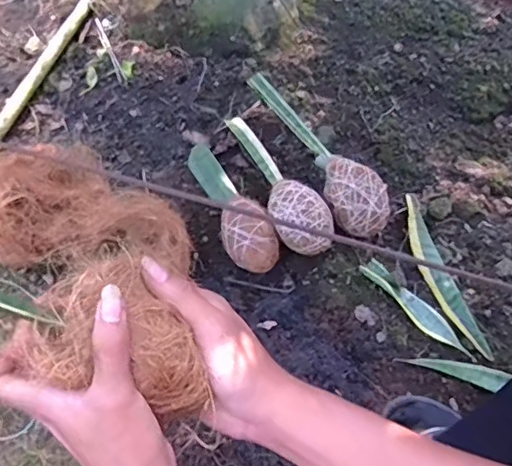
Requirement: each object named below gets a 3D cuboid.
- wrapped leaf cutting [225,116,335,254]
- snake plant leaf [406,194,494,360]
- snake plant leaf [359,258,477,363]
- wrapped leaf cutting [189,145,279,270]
[{"bbox_3d":[0.030,-0.084,0.805,0.071,0.074,0.268,-17,60,-10],"label":"wrapped leaf cutting"},{"bbox_3d":[0.242,0.050,0.753,0.039,0.031,0.248,-10,58,-6],"label":"snake plant leaf"},{"bbox_3d":[0.211,0.097,0.732,0.033,0.012,0.174,-37,65,-21],"label":"snake plant leaf"},{"bbox_3d":[-0.036,-0.042,0.793,0.062,0.065,0.229,-20,60,-12],"label":"wrapped leaf cutting"}]

